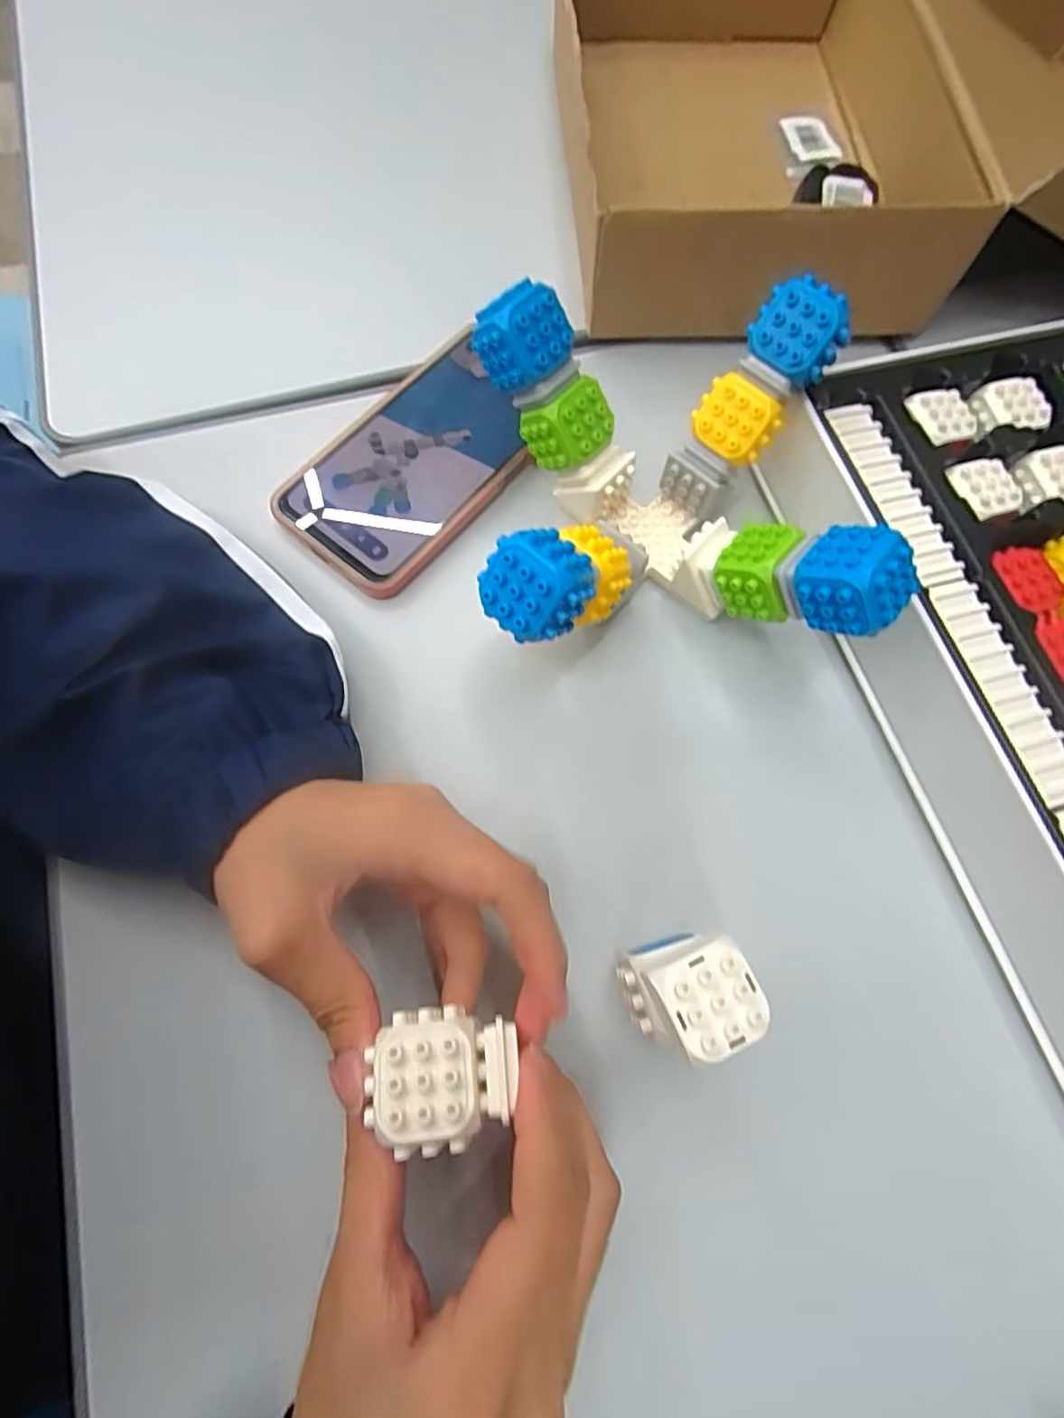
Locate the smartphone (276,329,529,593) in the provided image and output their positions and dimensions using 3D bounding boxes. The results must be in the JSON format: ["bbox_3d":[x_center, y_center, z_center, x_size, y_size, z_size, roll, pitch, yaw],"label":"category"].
[{"bbox_3d":[-0.060,-0.128,0.317,0.086,0.011,0.139,41,76,11],"label":"smartphone"}]

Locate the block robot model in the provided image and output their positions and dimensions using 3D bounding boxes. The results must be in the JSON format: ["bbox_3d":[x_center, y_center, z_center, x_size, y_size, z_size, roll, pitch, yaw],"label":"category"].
[{"bbox_3d":[0.056,-0.091,0.269,0.154,0.084,0.145,-1,72,-3],"label":"block robot model"}]

